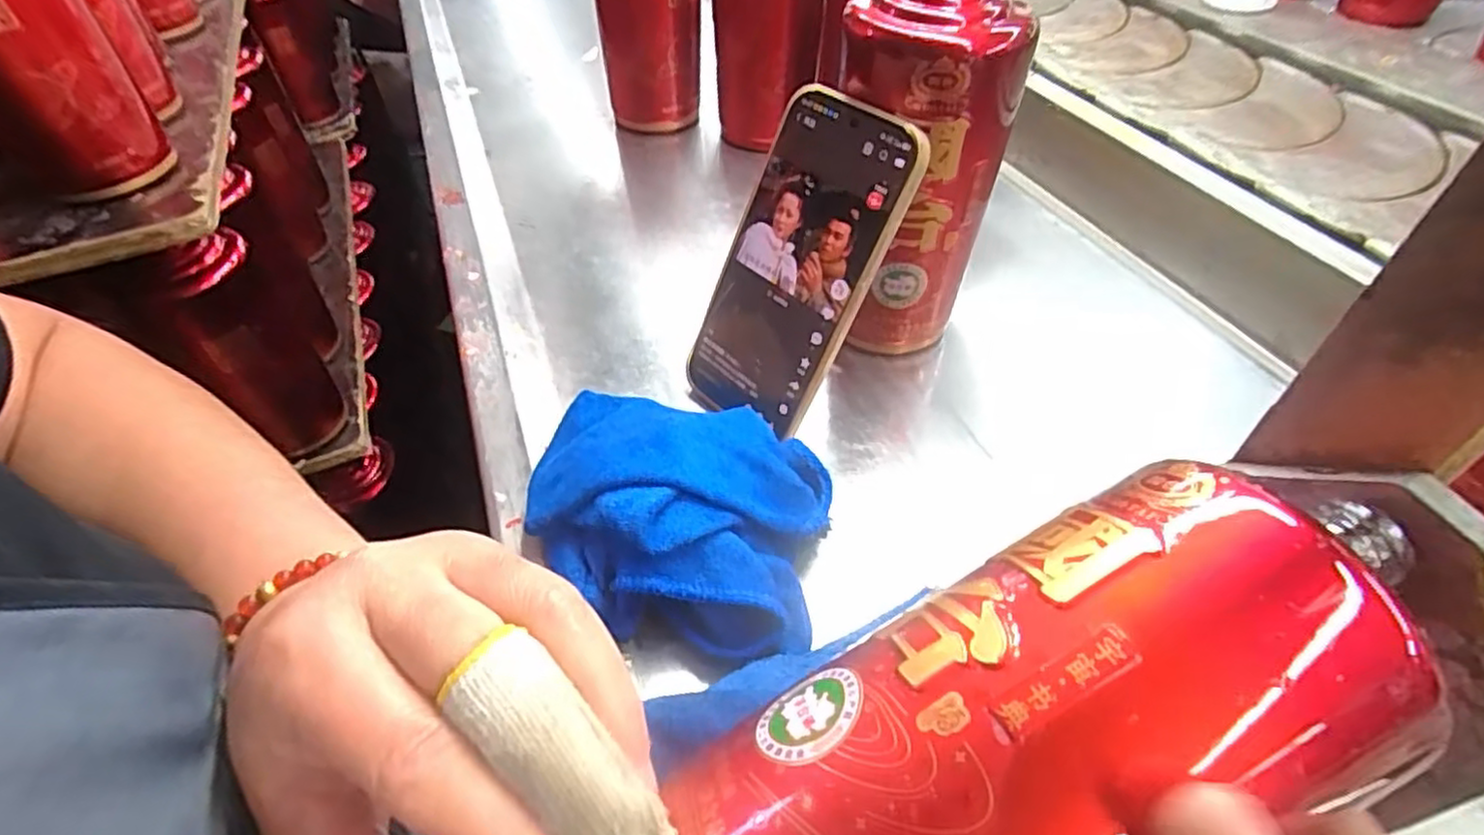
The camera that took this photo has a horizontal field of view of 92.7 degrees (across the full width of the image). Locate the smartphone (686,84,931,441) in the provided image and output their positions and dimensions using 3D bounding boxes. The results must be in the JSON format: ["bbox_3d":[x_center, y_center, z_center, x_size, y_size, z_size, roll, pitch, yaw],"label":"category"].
[{"bbox_3d":[0.024,-0.068,0.335,0.078,0.155,0.007,37,28,28],"label":"smartphone"}]

